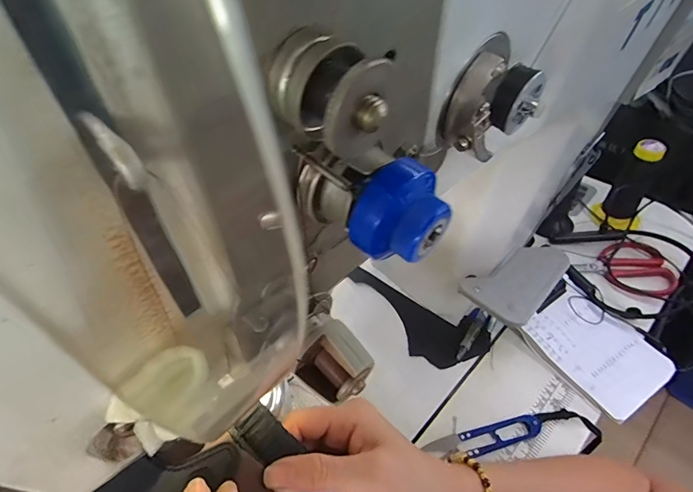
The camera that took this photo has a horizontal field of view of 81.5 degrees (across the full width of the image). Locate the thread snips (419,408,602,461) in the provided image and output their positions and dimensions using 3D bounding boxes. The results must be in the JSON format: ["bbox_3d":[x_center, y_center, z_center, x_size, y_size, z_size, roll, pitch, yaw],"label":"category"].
[{"bbox_3d":[0.163,0.182,0.390,0.165,0.012,0.034,-5,46,1],"label":"thread snips"}]

